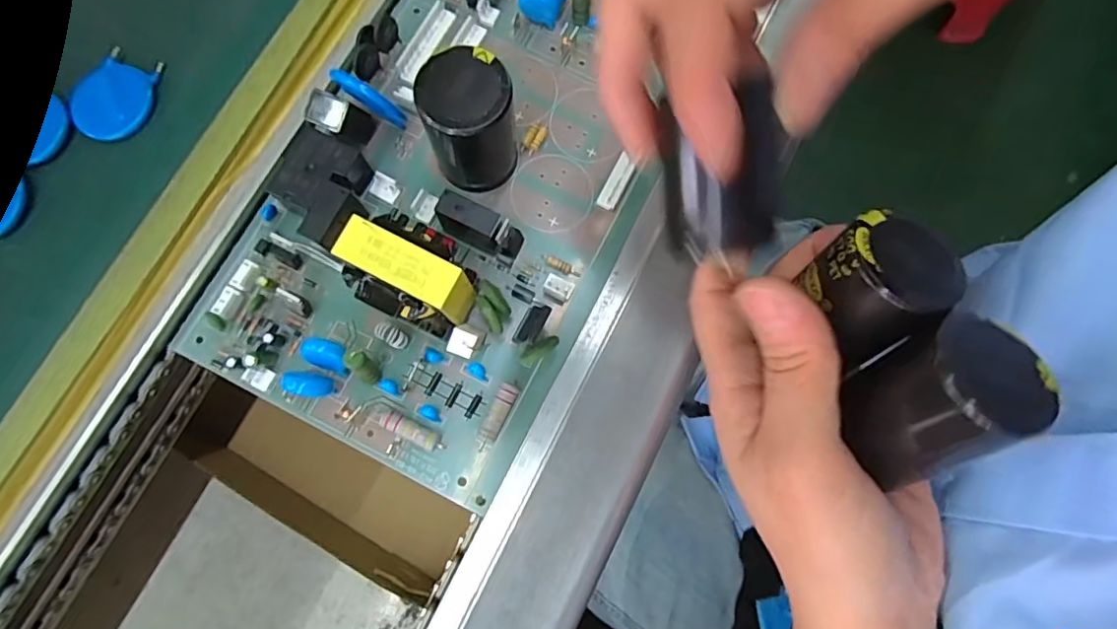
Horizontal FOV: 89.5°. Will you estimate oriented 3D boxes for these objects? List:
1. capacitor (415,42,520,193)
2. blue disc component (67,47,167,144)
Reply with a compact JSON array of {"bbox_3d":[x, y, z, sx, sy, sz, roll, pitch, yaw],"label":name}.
[{"bbox_3d":[-0.034,-0.072,0.219,0.034,0.049,0.034,0,79,-2],"label":"capacitor"},{"bbox_3d":[-0.186,-0.092,0.237,0.029,0.008,0.039,20,79,1],"label":"blue disc component"}]

